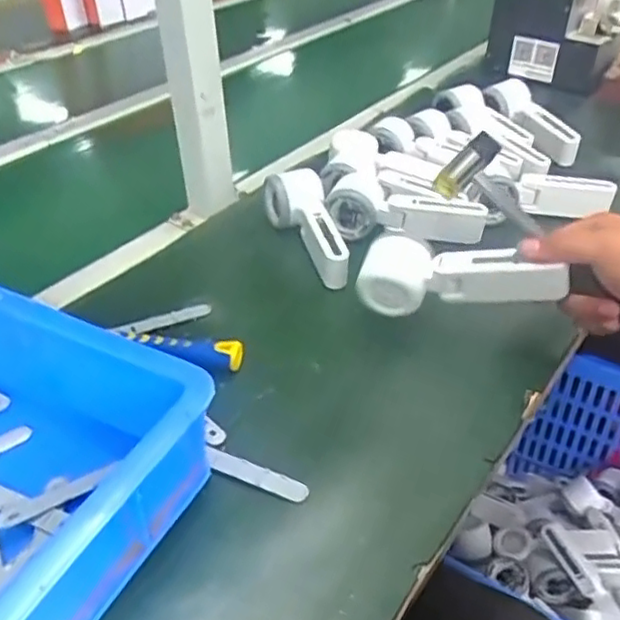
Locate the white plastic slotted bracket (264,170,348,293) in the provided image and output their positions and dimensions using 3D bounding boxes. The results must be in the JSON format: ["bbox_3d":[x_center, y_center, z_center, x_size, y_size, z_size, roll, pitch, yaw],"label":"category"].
[{"bbox_3d":[-0.005,-0.084,0.659,0.063,0.060,0.148,-6,40,-9],"label":"white plastic slotted bracket"}]

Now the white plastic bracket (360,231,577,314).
[{"bbox_3d":[0.129,-0.033,0.547,0.176,0.060,0.054,1,45,16],"label":"white plastic bracket"}]

